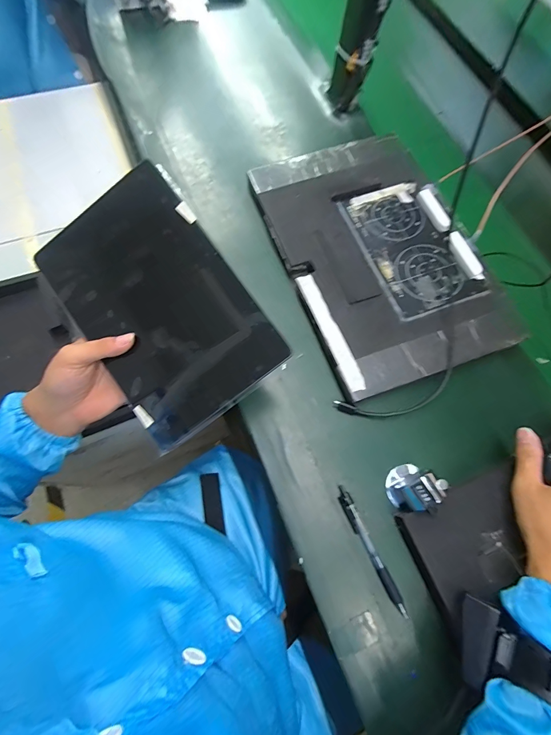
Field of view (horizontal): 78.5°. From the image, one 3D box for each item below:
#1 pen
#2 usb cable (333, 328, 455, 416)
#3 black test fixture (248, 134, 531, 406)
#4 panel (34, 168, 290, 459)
[{"bbox_3d":[0.106,0.203,0.375,0.014,0.006,0.142,-23,74,-11],"label":"pen"},{"bbox_3d":[0.166,0.024,0.427,0.181,0.021,0.061,-28,75,-13],"label":"usb cable"},{"bbox_3d":[0.141,-0.164,0.489,0.253,0.031,0.385,-18,71,-5],"label":"black test fixture"},{"bbox_3d":[-0.121,-0.065,0.343,0.163,0.010,0.254,-36,83,5],"label":"panel"}]

